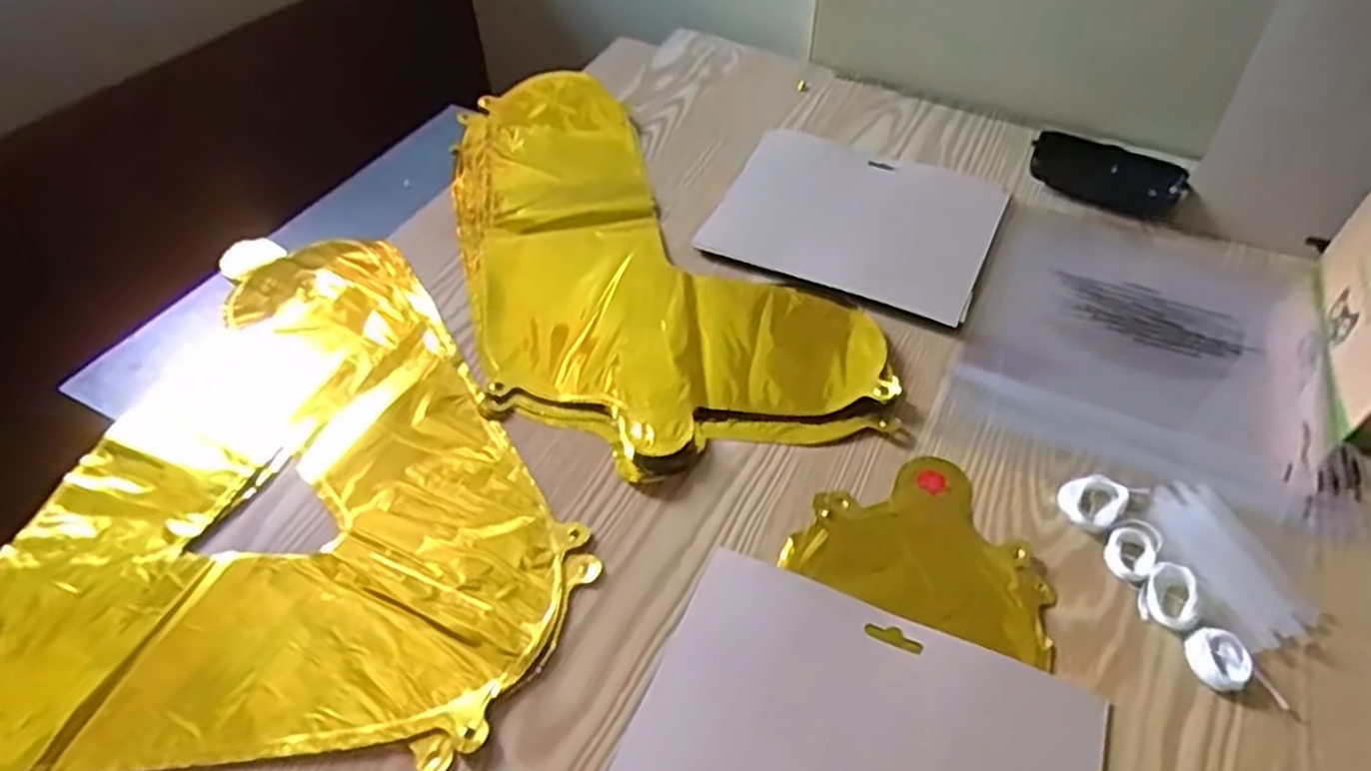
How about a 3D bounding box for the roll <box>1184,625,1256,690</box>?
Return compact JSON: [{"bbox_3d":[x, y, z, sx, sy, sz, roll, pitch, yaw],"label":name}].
[{"bbox_3d":[0.248,0.127,0.366,0.027,0.006,0.027,0,48,0],"label":"roll"}]

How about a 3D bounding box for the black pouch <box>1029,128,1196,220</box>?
[{"bbox_3d":[0.326,-0.165,0.611,0.109,0.026,0.036,23,52,19],"label":"black pouch"}]

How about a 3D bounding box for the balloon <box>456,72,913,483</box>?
[{"bbox_3d":[-0.042,-0.114,0.578,0.234,0.015,0.428,-13,49,-11],"label":"balloon"}]

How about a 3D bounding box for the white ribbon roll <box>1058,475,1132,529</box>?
[{"bbox_3d":[0.219,0.062,0.423,0.035,0.007,0.029,-31,55,-25],"label":"white ribbon roll"}]

